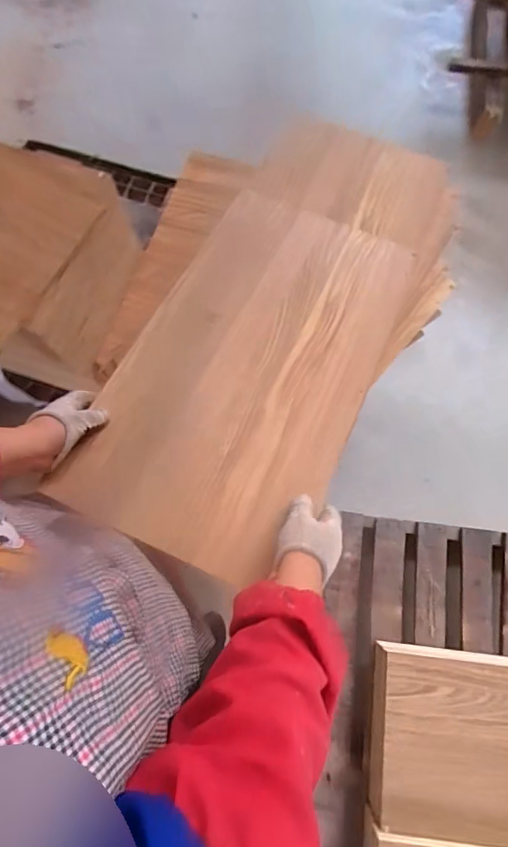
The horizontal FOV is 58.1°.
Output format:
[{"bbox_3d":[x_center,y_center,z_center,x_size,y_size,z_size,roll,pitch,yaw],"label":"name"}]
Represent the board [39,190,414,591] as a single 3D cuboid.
[{"bbox_3d":[0.001,-0.099,0.674,0.333,0.023,0.611,21,65,10],"label":"board"}]

